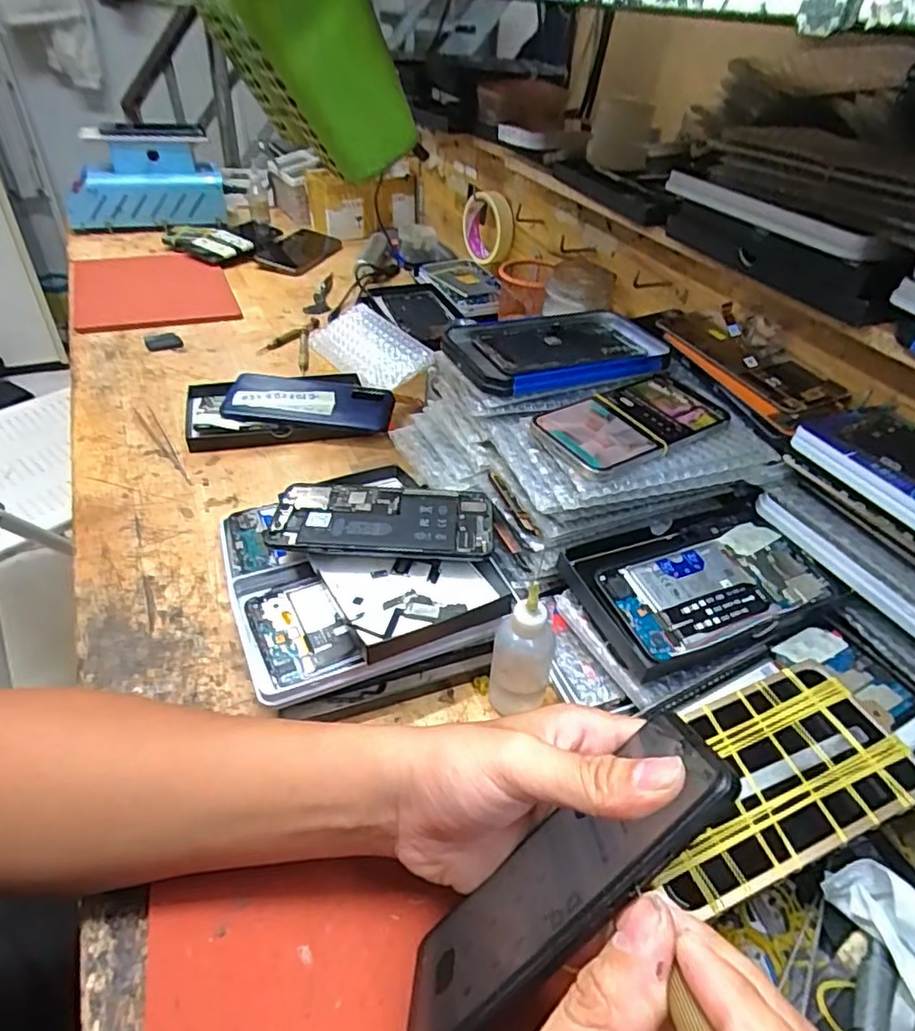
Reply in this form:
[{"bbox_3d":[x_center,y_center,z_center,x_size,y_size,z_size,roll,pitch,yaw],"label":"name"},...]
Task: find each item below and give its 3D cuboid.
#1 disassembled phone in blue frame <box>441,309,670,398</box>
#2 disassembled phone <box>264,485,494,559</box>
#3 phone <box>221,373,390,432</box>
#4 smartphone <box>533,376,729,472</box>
[{"bbox_3d":[0.083,-0.138,0.492,0.181,0.019,0.105,-14,44,-20],"label":"disassembled phone in blue frame"},{"bbox_3d":[-0.054,0.004,0.437,0.156,0.013,0.078,4,41,-1],"label":"disassembled phone"},{"bbox_3d":[-0.152,-0.121,0.617,0.165,0.013,0.077,3,51,-4],"label":"phone"},{"bbox_3d":[0.128,-0.072,0.431,0.141,0.004,0.071,-22,48,-28],"label":"smartphone"}]

